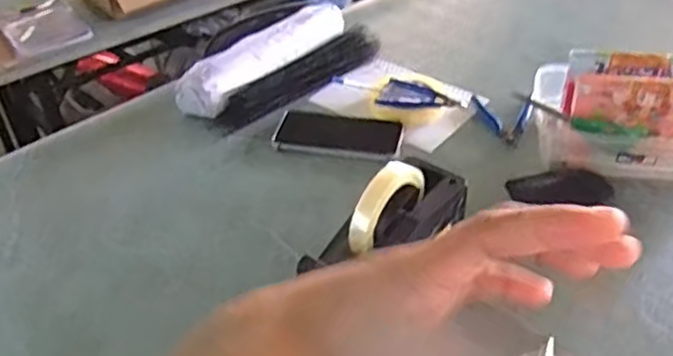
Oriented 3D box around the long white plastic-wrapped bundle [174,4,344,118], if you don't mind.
[{"bbox_3d":[-0.103,-0.183,0.992,0.078,0.050,0.316,28,50,31],"label":"long white plastic-wrapped bundle"}]

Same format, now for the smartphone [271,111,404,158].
[{"bbox_3d":[0.003,-0.057,0.883,0.167,0.014,0.072,5,40,8],"label":"smartphone"}]

